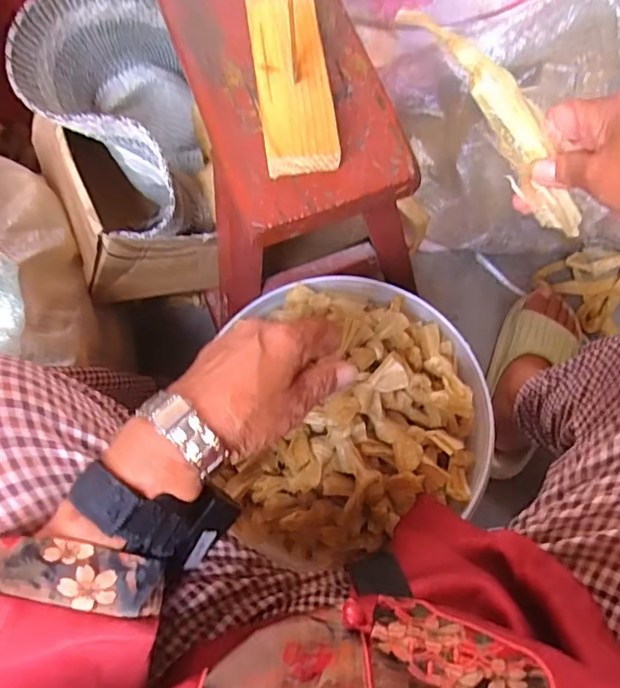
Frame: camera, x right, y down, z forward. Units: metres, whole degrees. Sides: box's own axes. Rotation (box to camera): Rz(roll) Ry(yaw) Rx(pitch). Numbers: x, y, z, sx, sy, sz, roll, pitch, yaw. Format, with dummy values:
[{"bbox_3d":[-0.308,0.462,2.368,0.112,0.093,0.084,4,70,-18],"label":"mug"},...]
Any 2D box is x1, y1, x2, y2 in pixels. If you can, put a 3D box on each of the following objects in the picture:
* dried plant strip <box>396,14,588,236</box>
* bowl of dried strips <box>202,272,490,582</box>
[{"bbox_3d":[0.125,-0.144,0.365,0.037,0.016,0.178,-43,107,-11],"label":"dried plant strip"},{"bbox_3d":[0.040,0.062,0.464,0.219,0.089,0.247,14,75,3],"label":"bowl of dried strips"}]

